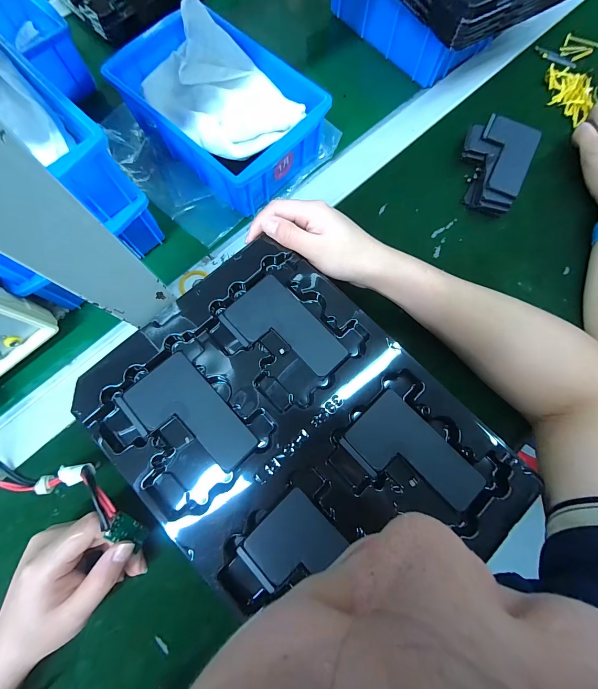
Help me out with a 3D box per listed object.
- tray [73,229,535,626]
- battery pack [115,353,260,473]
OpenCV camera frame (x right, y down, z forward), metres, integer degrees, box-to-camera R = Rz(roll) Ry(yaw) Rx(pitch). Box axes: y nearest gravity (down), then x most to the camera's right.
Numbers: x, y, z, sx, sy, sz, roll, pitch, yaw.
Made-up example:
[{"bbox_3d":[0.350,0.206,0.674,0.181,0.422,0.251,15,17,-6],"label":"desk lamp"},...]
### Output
[{"bbox_3d":[0.001,0.064,0.223,0.285,0.023,0.210,42,81,8],"label":"tray"},{"bbox_3d":[-0.082,0.057,0.225,0.056,0.007,0.096,-43,81,-8],"label":"battery pack"}]

